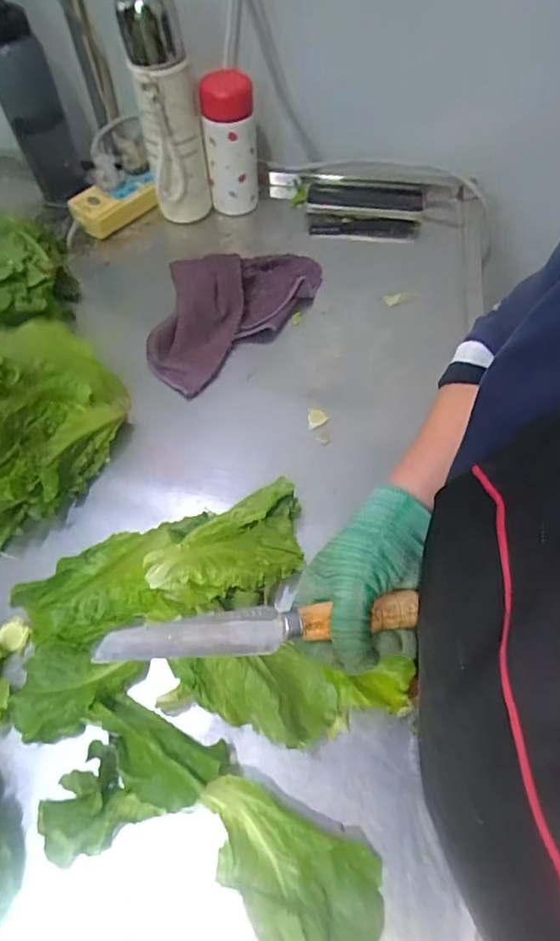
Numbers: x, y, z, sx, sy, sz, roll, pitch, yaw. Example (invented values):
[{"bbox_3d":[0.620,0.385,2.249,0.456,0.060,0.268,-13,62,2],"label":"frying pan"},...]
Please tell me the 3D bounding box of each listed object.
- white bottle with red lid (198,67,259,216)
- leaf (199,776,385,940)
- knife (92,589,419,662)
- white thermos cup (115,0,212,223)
[{"bbox_3d":[-0.064,-0.426,0.734,0.067,0.171,0.069,-6,59,-3],"label":"white bottle with red lid"},{"bbox_3d":[-0.003,0.285,0.373,0.137,0.023,0.100,22,62,14],"label":"leaf"},{"bbox_3d":[-0.007,0.098,0.346,0.198,0.012,0.025,-4,59,-13],"label":"knife"},{"bbox_3d":[-0.137,-0.443,0.689,0.076,0.236,0.081,-10,59,-5],"label":"white thermos cup"}]

